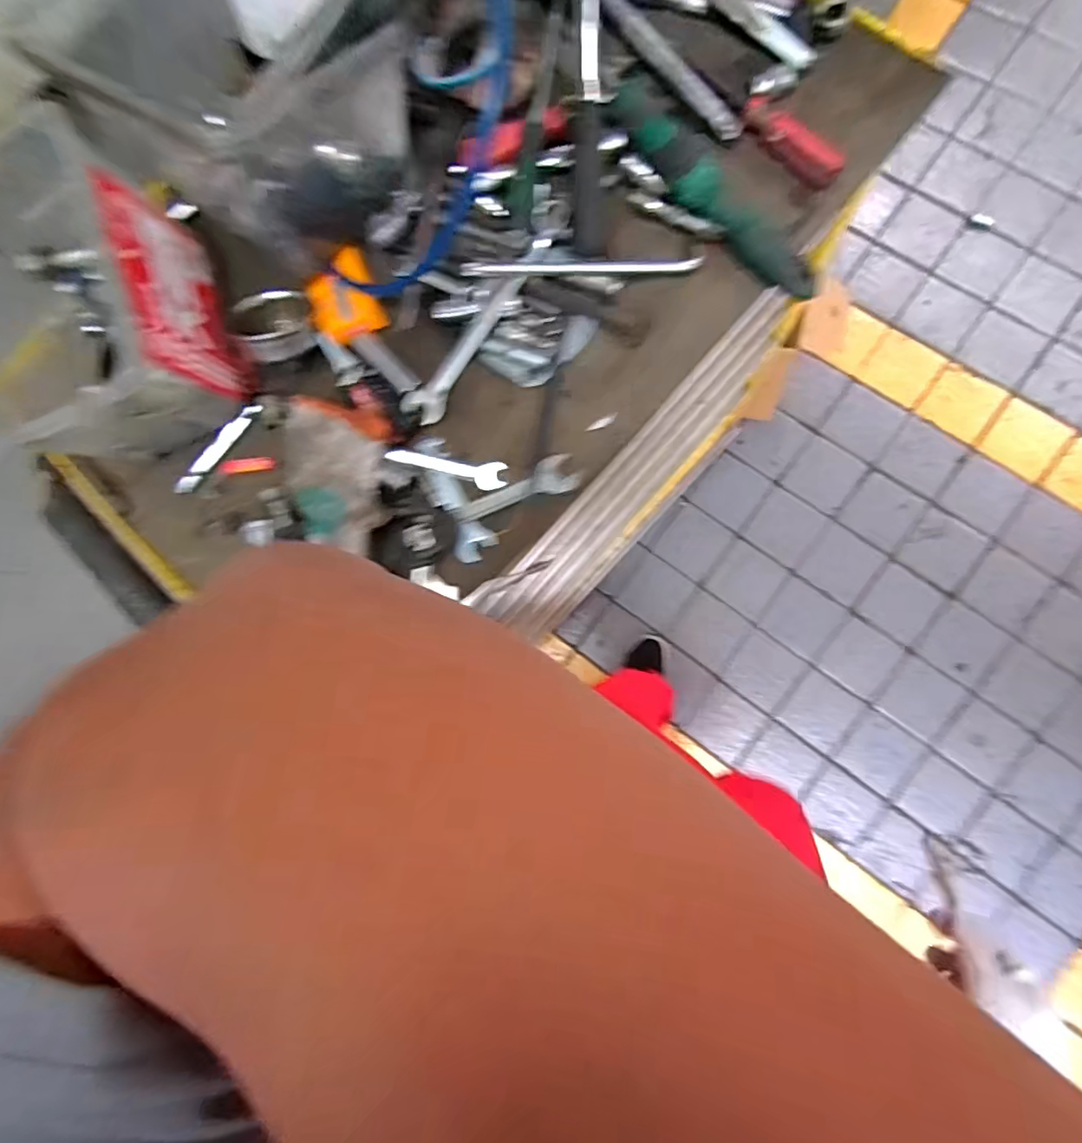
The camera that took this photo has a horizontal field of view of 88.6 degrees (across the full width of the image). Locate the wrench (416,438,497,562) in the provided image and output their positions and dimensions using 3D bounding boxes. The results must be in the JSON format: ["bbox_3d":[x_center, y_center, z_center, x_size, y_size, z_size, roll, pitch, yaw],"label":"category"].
[{"bbox_3d":[-0.067,-0.059,0.435,0.033,0.012,0.106,-23,82,6],"label":"wrench"}]

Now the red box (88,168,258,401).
[{"bbox_3d":[-0.266,-0.201,0.413,0.022,0.106,0.136,-19,83,6],"label":"red box"}]

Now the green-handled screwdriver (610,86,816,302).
[{"bbox_3d":[0.117,-0.268,0.394,0.036,0.037,0.198,-41,81,3],"label":"green-handled screwdriver"}]

